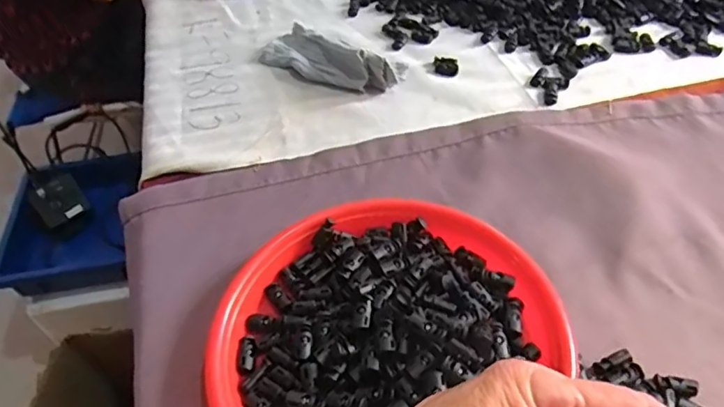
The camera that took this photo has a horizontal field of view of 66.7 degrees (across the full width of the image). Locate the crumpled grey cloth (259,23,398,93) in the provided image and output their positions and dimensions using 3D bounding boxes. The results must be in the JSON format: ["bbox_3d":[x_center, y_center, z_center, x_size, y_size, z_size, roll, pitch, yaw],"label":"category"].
[{"bbox_3d":[-0.041,-0.176,0.654,0.179,0.042,0.066,27,56,25],"label":"crumpled grey cloth"}]

